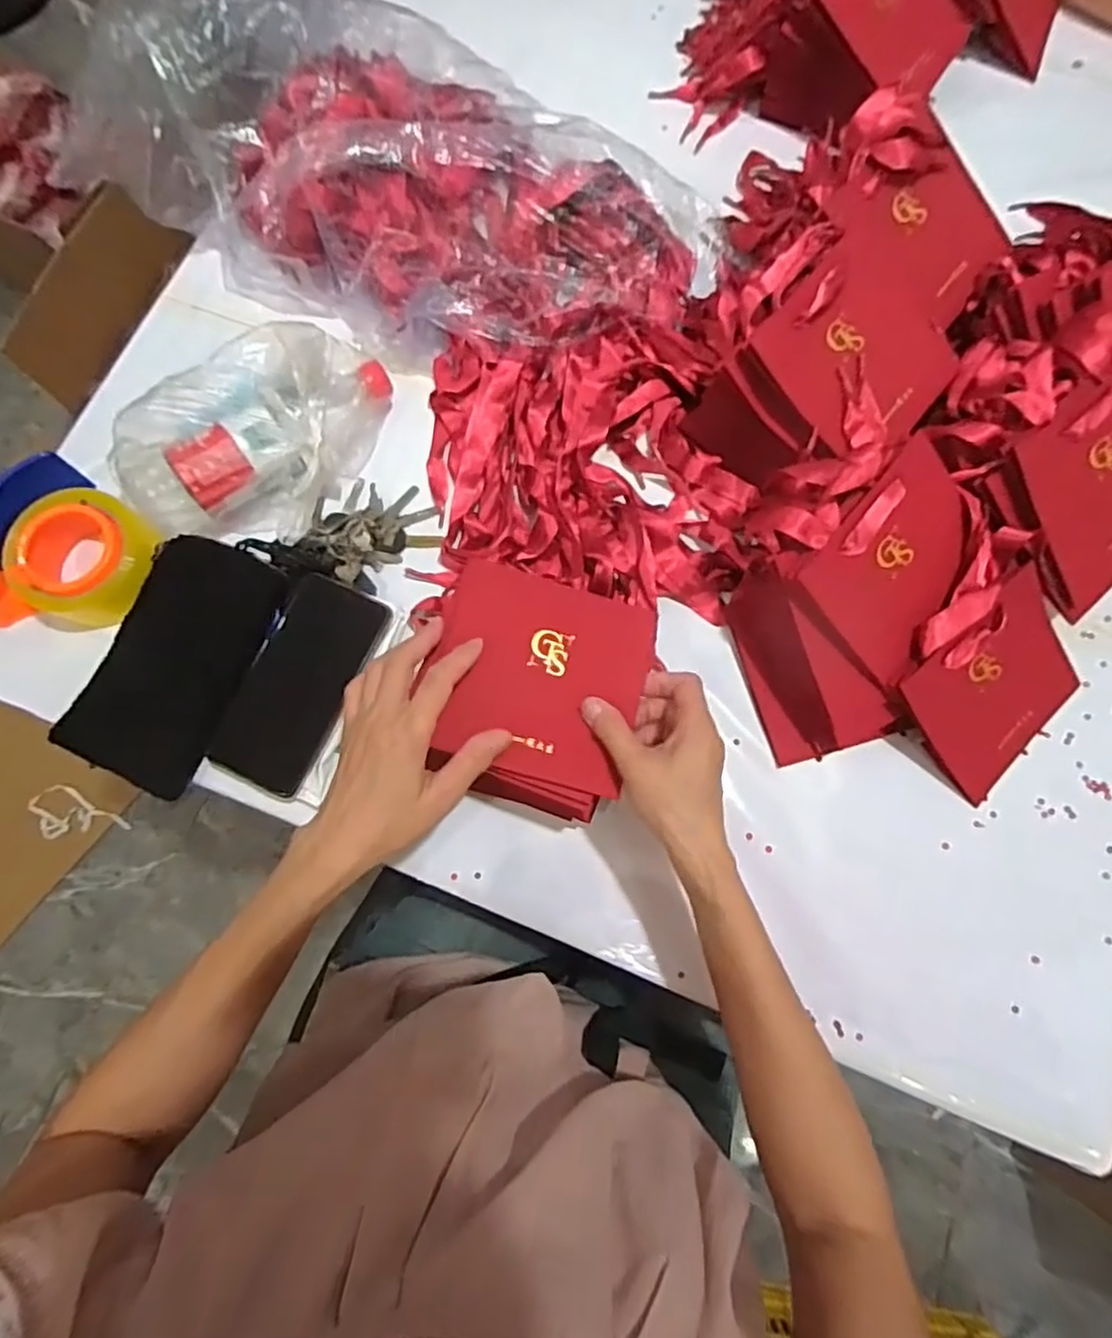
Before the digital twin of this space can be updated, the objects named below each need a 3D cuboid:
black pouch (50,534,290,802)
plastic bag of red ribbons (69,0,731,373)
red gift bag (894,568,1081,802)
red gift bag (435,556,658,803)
[{"bbox_3d":[-0.305,-0.009,0.527,0.109,0.032,0.193,23,77,5],"label":"black pouch"},{"bbox_3d":[-0.118,-0.448,0.576,0.509,0.147,0.273,27,78,6],"label":"plastic bag of red ribbons"},{"bbox_3d":[0.342,0.014,0.524,0.142,0.022,0.130,-40,110,-6],"label":"red gift bag"},{"bbox_3d":[-0.008,0.002,0.458,0.136,0.012,0.142,15,69,-5],"label":"red gift bag"}]

